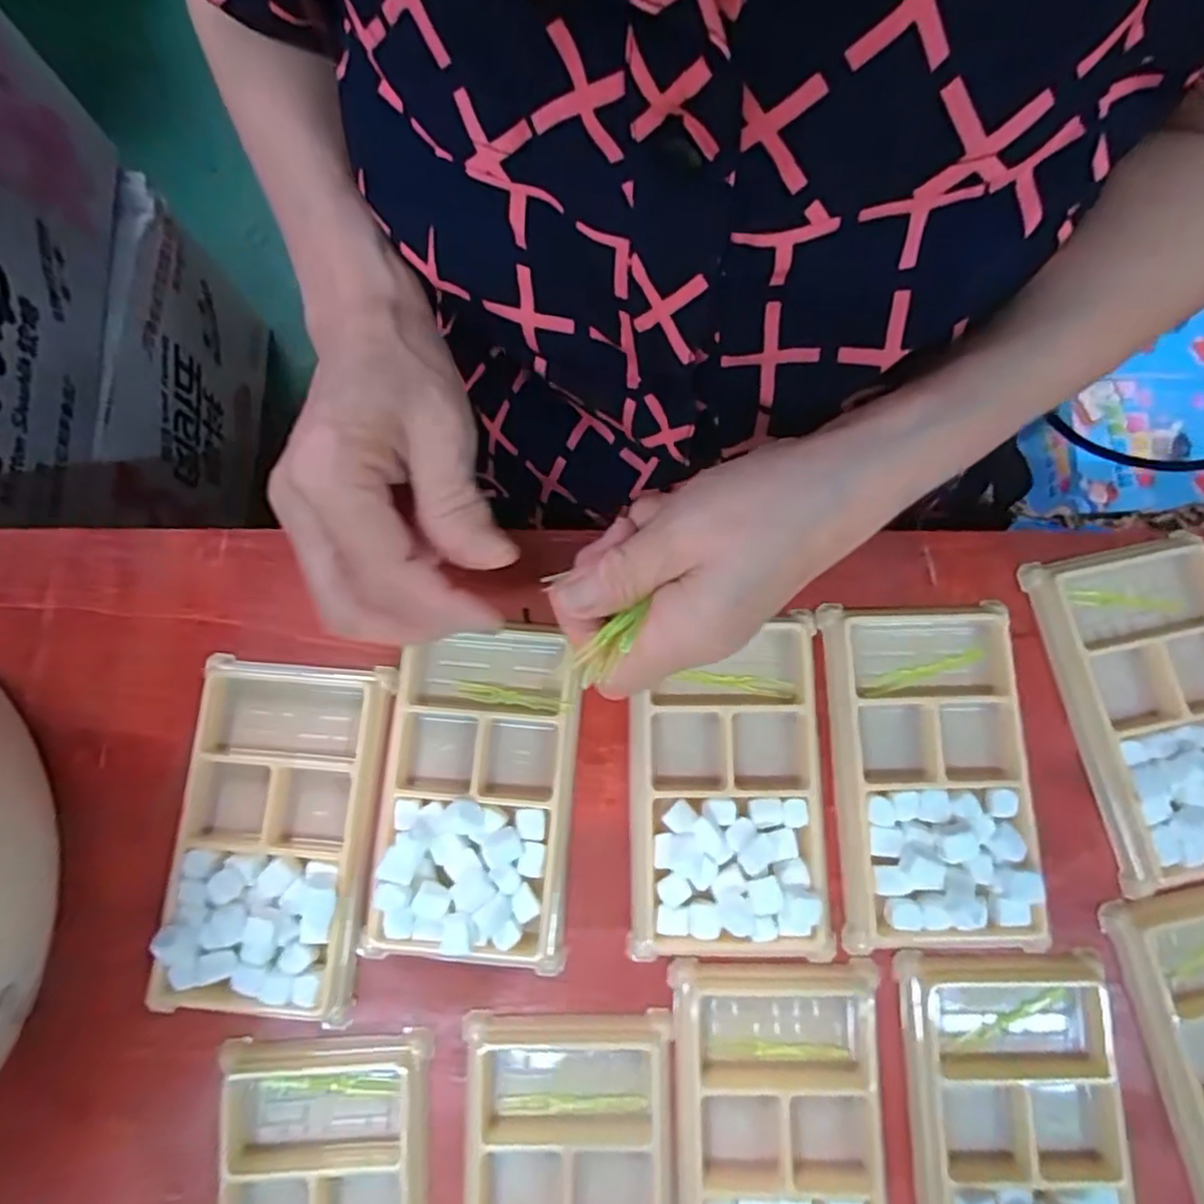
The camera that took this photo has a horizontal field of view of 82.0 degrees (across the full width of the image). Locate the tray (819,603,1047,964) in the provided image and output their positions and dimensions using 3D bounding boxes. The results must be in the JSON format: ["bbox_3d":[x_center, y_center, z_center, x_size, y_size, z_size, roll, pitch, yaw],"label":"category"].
[{"bbox_3d":[0.132,0.067,0.279,0.076,0.015,0.135,1,79,0],"label":"tray"}]

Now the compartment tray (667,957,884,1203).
[{"bbox_3d":[0.065,0.204,0.252,0.076,0.012,0.129,0,79,0],"label":"compartment tray"}]

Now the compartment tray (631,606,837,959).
[{"bbox_3d":[0.050,0.073,0.279,0.077,0.015,0.133,0,79,0],"label":"compartment tray"}]

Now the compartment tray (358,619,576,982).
[{"bbox_3d":[-0.052,0.074,0.281,0.078,0.020,0.129,4,79,1],"label":"compartment tray"}]

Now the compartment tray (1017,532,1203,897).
[{"bbox_3d":[0.232,0.041,0.284,0.072,0.013,0.134,-11,79,-2],"label":"compartment tray"}]

